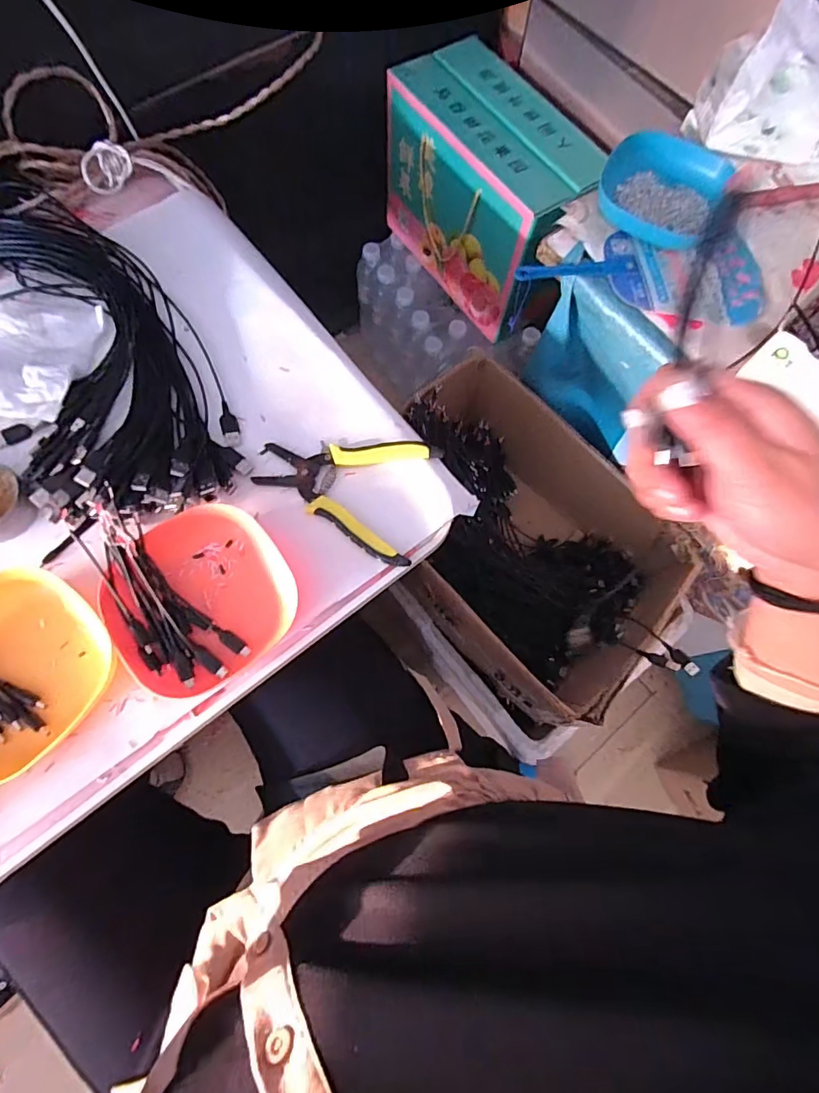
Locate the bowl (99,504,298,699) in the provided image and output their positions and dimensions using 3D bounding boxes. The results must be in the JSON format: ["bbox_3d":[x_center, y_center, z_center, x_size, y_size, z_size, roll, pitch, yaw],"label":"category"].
[{"bbox_3d":[-0.170,0.040,0.407,0.133,0.034,0.139,0,72,0],"label":"bowl"}]

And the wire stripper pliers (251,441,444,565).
[{"bbox_3d":[-0.060,-0.062,0.452,0.157,0.010,0.116,19,73,6],"label":"wire stripper pliers"}]

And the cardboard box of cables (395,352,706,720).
[{"bbox_3d":[0.149,-0.007,0.717,0.307,0.215,0.443,-43,80,-14],"label":"cardboard box of cables"}]

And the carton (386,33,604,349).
[{"bbox_3d":[0.122,-0.558,0.797,0.166,0.233,0.328,-33,77,-11],"label":"carton"}]

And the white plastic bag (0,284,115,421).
[{"bbox_3d":[-0.379,-0.187,0.470,0.151,0.037,0.168,15,73,4],"label":"white plastic bag"}]

